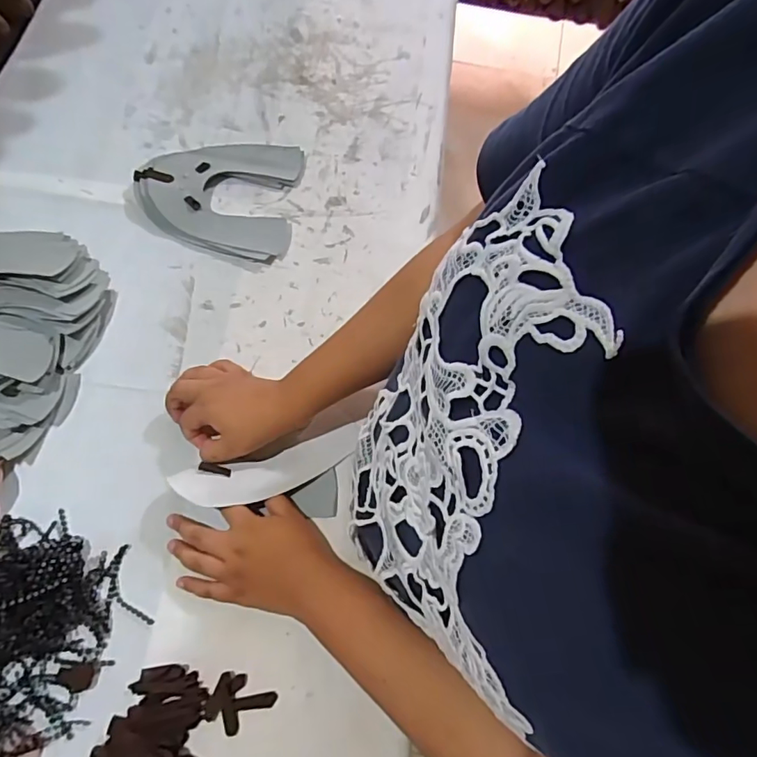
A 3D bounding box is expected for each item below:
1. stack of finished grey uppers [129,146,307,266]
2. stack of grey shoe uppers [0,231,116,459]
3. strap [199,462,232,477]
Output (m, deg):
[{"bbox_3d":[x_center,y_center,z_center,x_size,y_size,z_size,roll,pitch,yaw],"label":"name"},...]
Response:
[{"bbox_3d":[-0.187,-0.215,0.594,0.178,0.020,0.160,6,67,-1],"label":"stack of finished grey uppers"},{"bbox_3d":[-0.379,-0.067,0.502,0.223,0.058,0.205,32,70,10],"label":"stack of grey shoe uppers"},{"bbox_3d":[-0.147,0.082,0.462,0.028,0.005,0.009,15,67,-11],"label":"strap"}]

